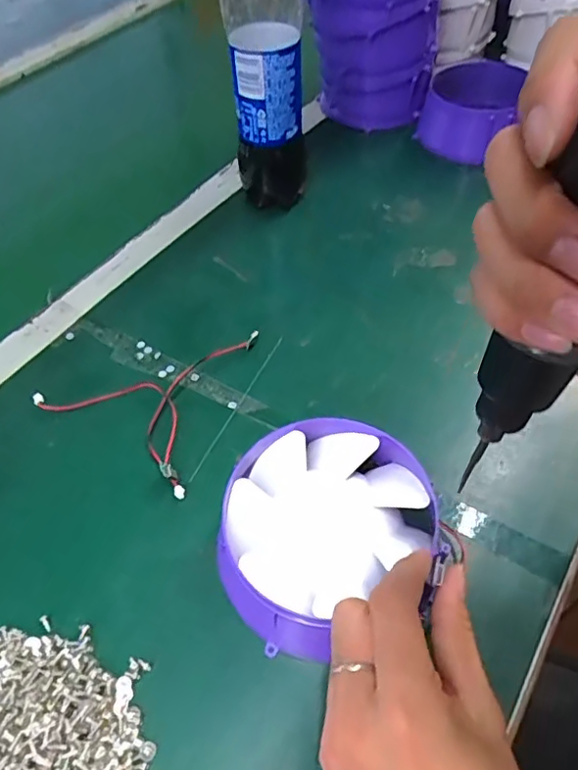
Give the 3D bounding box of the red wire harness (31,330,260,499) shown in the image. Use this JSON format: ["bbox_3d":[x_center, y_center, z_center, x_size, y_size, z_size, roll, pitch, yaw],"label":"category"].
[{"bbox_3d":[-0.109,0.001,0.413,0.133,0.014,0.138,15,55,12],"label":"red wire harness"}]

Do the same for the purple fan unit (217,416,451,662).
[{"bbox_3d":[0.023,0.079,0.314,0.118,0.045,0.113,-1,53,1],"label":"purple fan unit"}]

